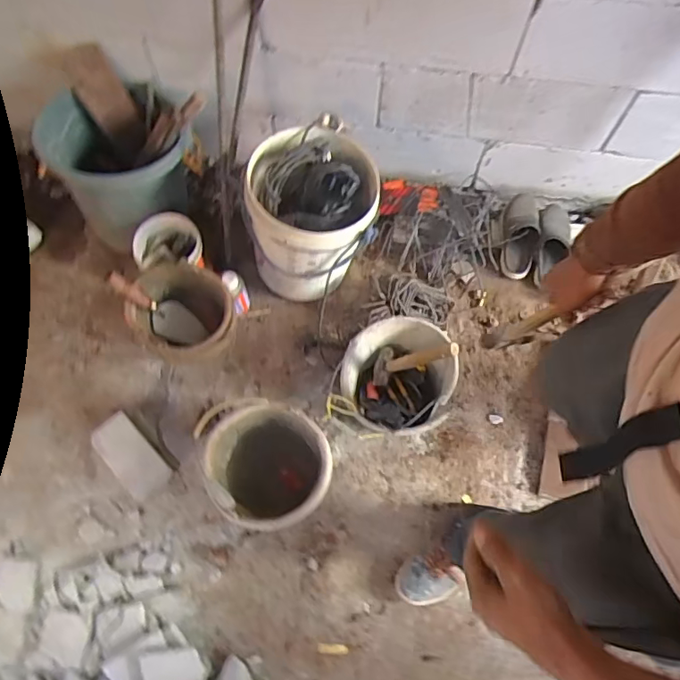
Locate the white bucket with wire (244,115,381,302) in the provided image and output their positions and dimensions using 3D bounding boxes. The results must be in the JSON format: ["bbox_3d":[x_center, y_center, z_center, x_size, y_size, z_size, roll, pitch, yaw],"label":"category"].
[{"bbox_3d":[-0.062,-0.326,1.364,0.313,0.396,0.355,7,67,3],"label":"white bucket with wire"}]

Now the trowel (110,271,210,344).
[{"bbox_3d":[-0.448,-0.073,1.279,0.049,0.287,0.091,1,61,40],"label":"trowel"}]

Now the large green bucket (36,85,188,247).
[{"bbox_3d":[-0.560,-0.462,1.402,0.324,0.328,0.329,0,67,0],"label":"large green bucket"}]

